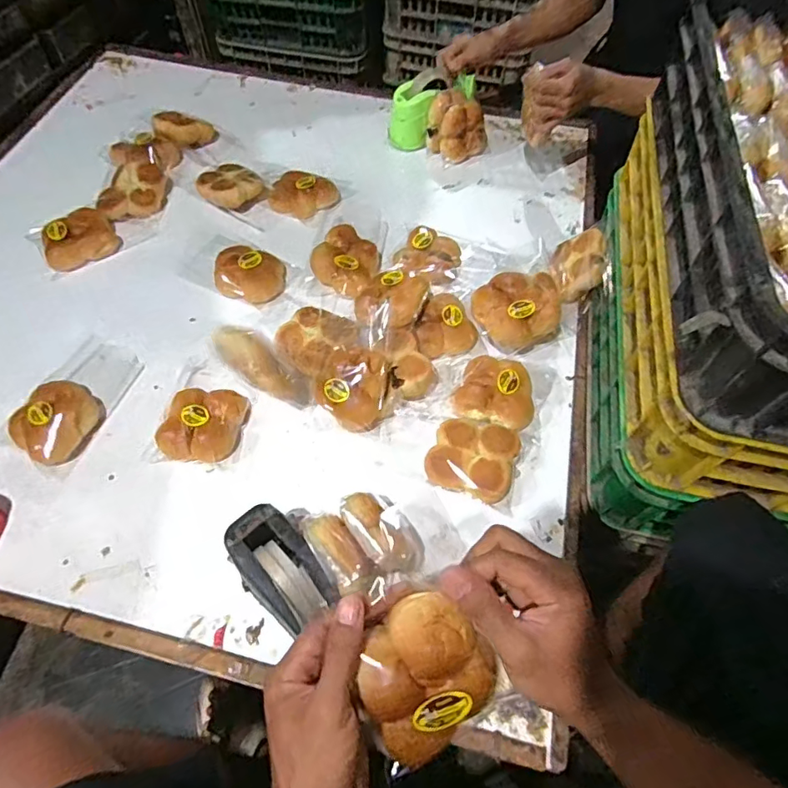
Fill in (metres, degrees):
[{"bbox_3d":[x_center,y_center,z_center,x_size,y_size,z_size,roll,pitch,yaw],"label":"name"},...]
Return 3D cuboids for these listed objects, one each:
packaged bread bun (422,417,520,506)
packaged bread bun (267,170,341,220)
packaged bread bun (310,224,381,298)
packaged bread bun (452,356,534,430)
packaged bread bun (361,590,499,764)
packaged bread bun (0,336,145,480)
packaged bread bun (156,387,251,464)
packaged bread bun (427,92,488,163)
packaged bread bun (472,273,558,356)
[{"bbox_3d":[0.109,0.081,0.702,0.109,0.047,0.115,20,60,11],"label":"packaged bread bun"},{"bbox_3d":[-0.171,-0.379,0.986,0.133,0.054,0.083,1,58,0],"label":"packaged bread bun"},{"bbox_3d":[-0.078,-0.232,0.884,0.116,0.049,0.125,0,58,-1],"label":"packaged bread bun"},{"bbox_3d":[0.149,-0.003,0.749,0.115,0.046,0.095,15,59,9],"label":"packaged bread bun"},{"bbox_3d":[0.022,0.185,0.356,0.089,0.045,0.089,-33,99,1],"label":"packaged bread bun"},{"bbox_3d":[-0.472,-0.001,0.756,0.109,0.051,0.219,17,59,9],"label":"packaged bread bun"},{"bbox_3d":[-0.270,0.040,0.734,0.103,0.048,0.108,0,58,-1],"label":"packaged bread bun"},{"bbox_3d":[0.131,-0.550,1.075,0.122,0.106,0.108,11,58,6],"label":"packaged bread bun"},{"bbox_3d":[0.200,-0.138,0.810,0.126,0.070,0.162,35,64,19],"label":"packaged bread bun"}]

